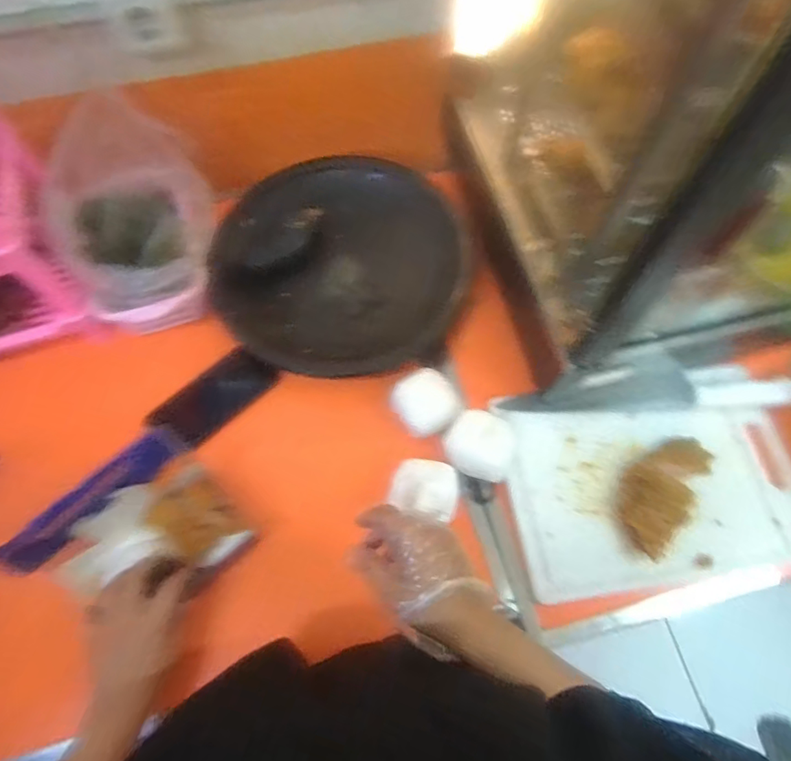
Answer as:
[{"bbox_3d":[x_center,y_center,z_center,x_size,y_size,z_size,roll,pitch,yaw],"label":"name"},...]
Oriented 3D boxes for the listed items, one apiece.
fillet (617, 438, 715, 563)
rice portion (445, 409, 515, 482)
[{"bbox_3d":[0.308,0.127,0.603,0.080,0.028,0.147,39,72,16],"label":"fillet"},{"bbox_3d":[0.100,0.078,0.610,0.081,0.045,0.076,0,66,0],"label":"rice portion"}]

